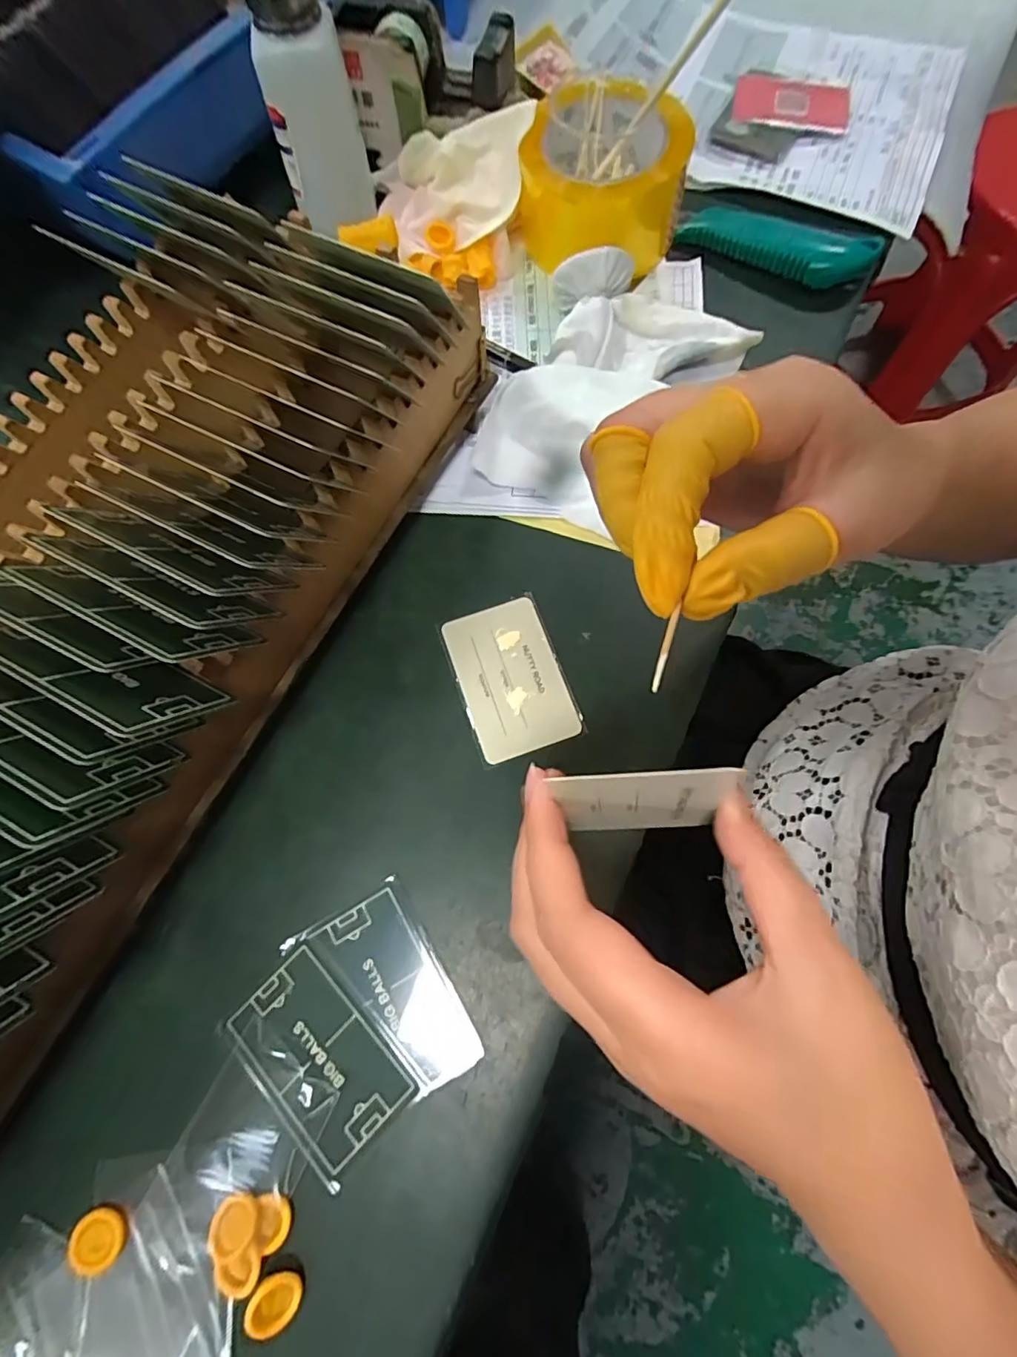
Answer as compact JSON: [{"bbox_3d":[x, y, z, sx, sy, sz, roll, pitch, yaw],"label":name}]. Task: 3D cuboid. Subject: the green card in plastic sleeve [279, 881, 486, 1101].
[{"bbox_3d":[-0.056,0.145,0.252,0.052,0.004,0.088,-31,74,-8],"label":"green card in plastic sleeve"}]

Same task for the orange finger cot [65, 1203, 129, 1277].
[{"bbox_3d":[-0.171,0.233,0.227,0.021,0.006,0.022,0,72,1],"label":"orange finger cot"}]

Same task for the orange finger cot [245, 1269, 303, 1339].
[{"bbox_3d":[-0.092,0.248,0.216,0.021,0.005,0.021,35,65,-16],"label":"orange finger cot"}]

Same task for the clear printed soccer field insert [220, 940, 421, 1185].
[{"bbox_3d":[-0.085,0.169,0.244,0.082,0.006,0.050,43,78,13],"label":"clear printed soccer field insert"}]

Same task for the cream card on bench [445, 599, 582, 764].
[{"bbox_3d":[0.000,-0.002,0.300,0.053,0.004,0.084,-19,73,-5],"label":"cream card on bench"}]

